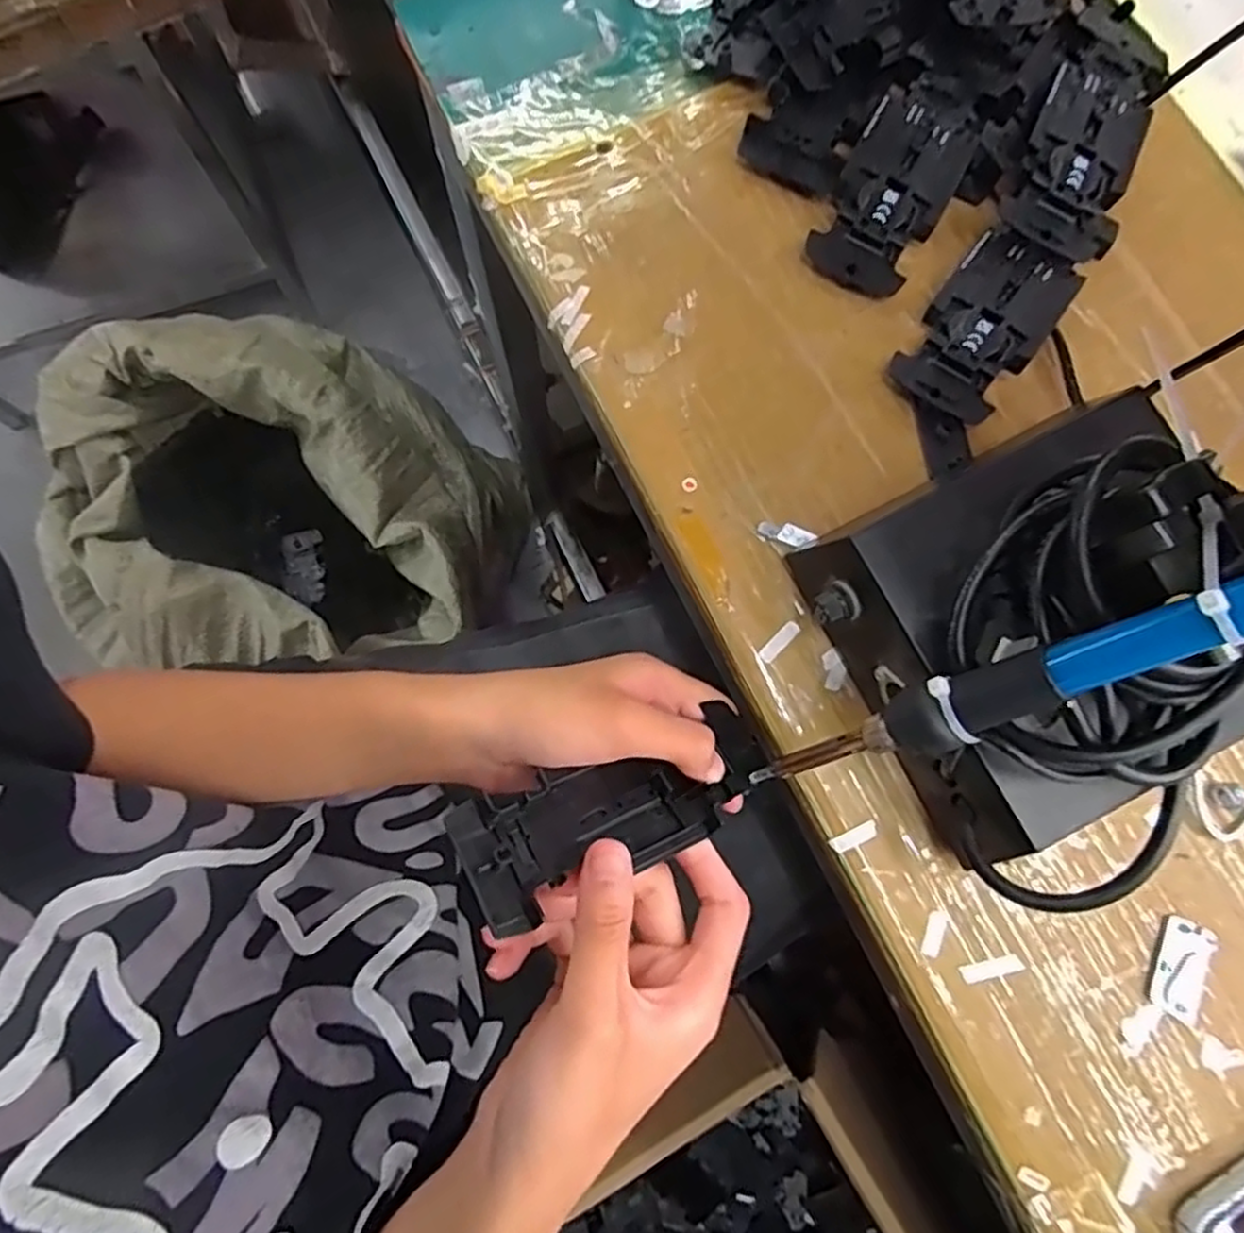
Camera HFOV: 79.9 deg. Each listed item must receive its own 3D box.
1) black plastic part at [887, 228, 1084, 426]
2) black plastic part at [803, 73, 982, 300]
[{"bbox_3d":[0.156,-0.125,0.322,0.047,0.017,0.087,37,80,6],"label":"black plastic part"},{"bbox_3d":[0.123,-0.194,0.335,0.047,0.016,0.105,25,79,4],"label":"black plastic part"}]

